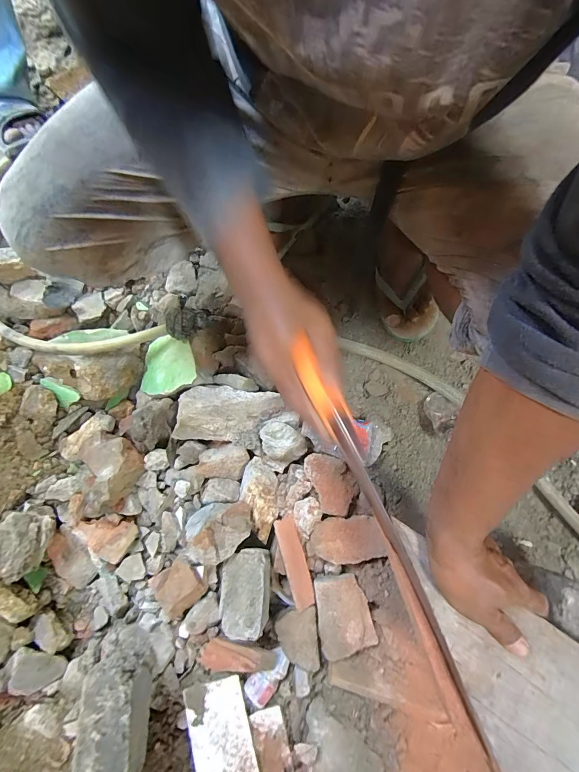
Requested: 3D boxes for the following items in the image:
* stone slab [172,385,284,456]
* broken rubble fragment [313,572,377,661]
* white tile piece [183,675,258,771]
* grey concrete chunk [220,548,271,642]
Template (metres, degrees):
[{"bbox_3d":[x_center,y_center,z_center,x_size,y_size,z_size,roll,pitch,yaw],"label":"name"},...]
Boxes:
[{"bbox_3d":[-0.112,0.050,0.631,0.170,0.053,0.099,11,71,2],"label":"stone slab"},{"bbox_3d":[0.082,0.341,0.530,0.078,0.018,0.104,-6,71,-4],"label":"broken rubble fragment"},{"bbox_3d":[-0.091,0.514,0.492,0.087,0.005,0.175,-17,75,4],"label":"white tile piece"},{"bbox_3d":[-0.068,0.305,0.527,0.074,0.046,0.116,0,69,0],"label":"grey concrete chunk"}]

